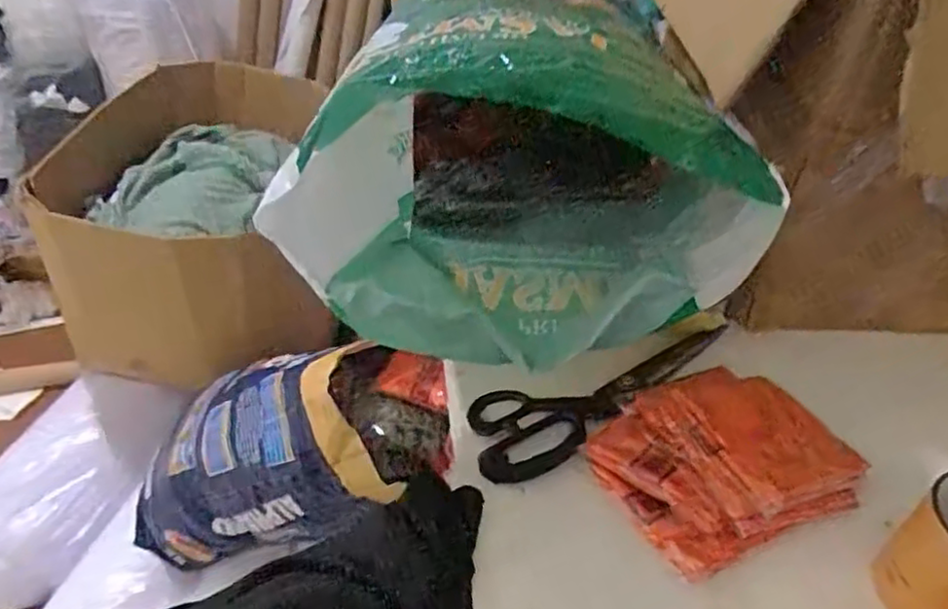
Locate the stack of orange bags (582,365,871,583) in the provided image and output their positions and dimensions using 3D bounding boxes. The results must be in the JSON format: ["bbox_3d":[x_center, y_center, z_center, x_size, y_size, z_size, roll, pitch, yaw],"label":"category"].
[{"bbox_3d":[0.196,0.115,0.527,0.184,0.039,0.146,-20,46,-22],"label":"stack of orange bags"}]

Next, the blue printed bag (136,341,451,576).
[{"bbox_3d":[-0.347,0.233,1.097,0.660,0.193,0.225,-29,31,31],"label":"blue printed bag"}]

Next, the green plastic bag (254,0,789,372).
[{"bbox_3d":[0.041,-0.113,0.562,0.300,0.226,0.291,5,42,3],"label":"green plastic bag"}]

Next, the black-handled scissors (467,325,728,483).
[{"bbox_3d":[0.112,0.066,0.604,0.279,0.024,0.089,-27,49,-28],"label":"black-handled scissors"}]

